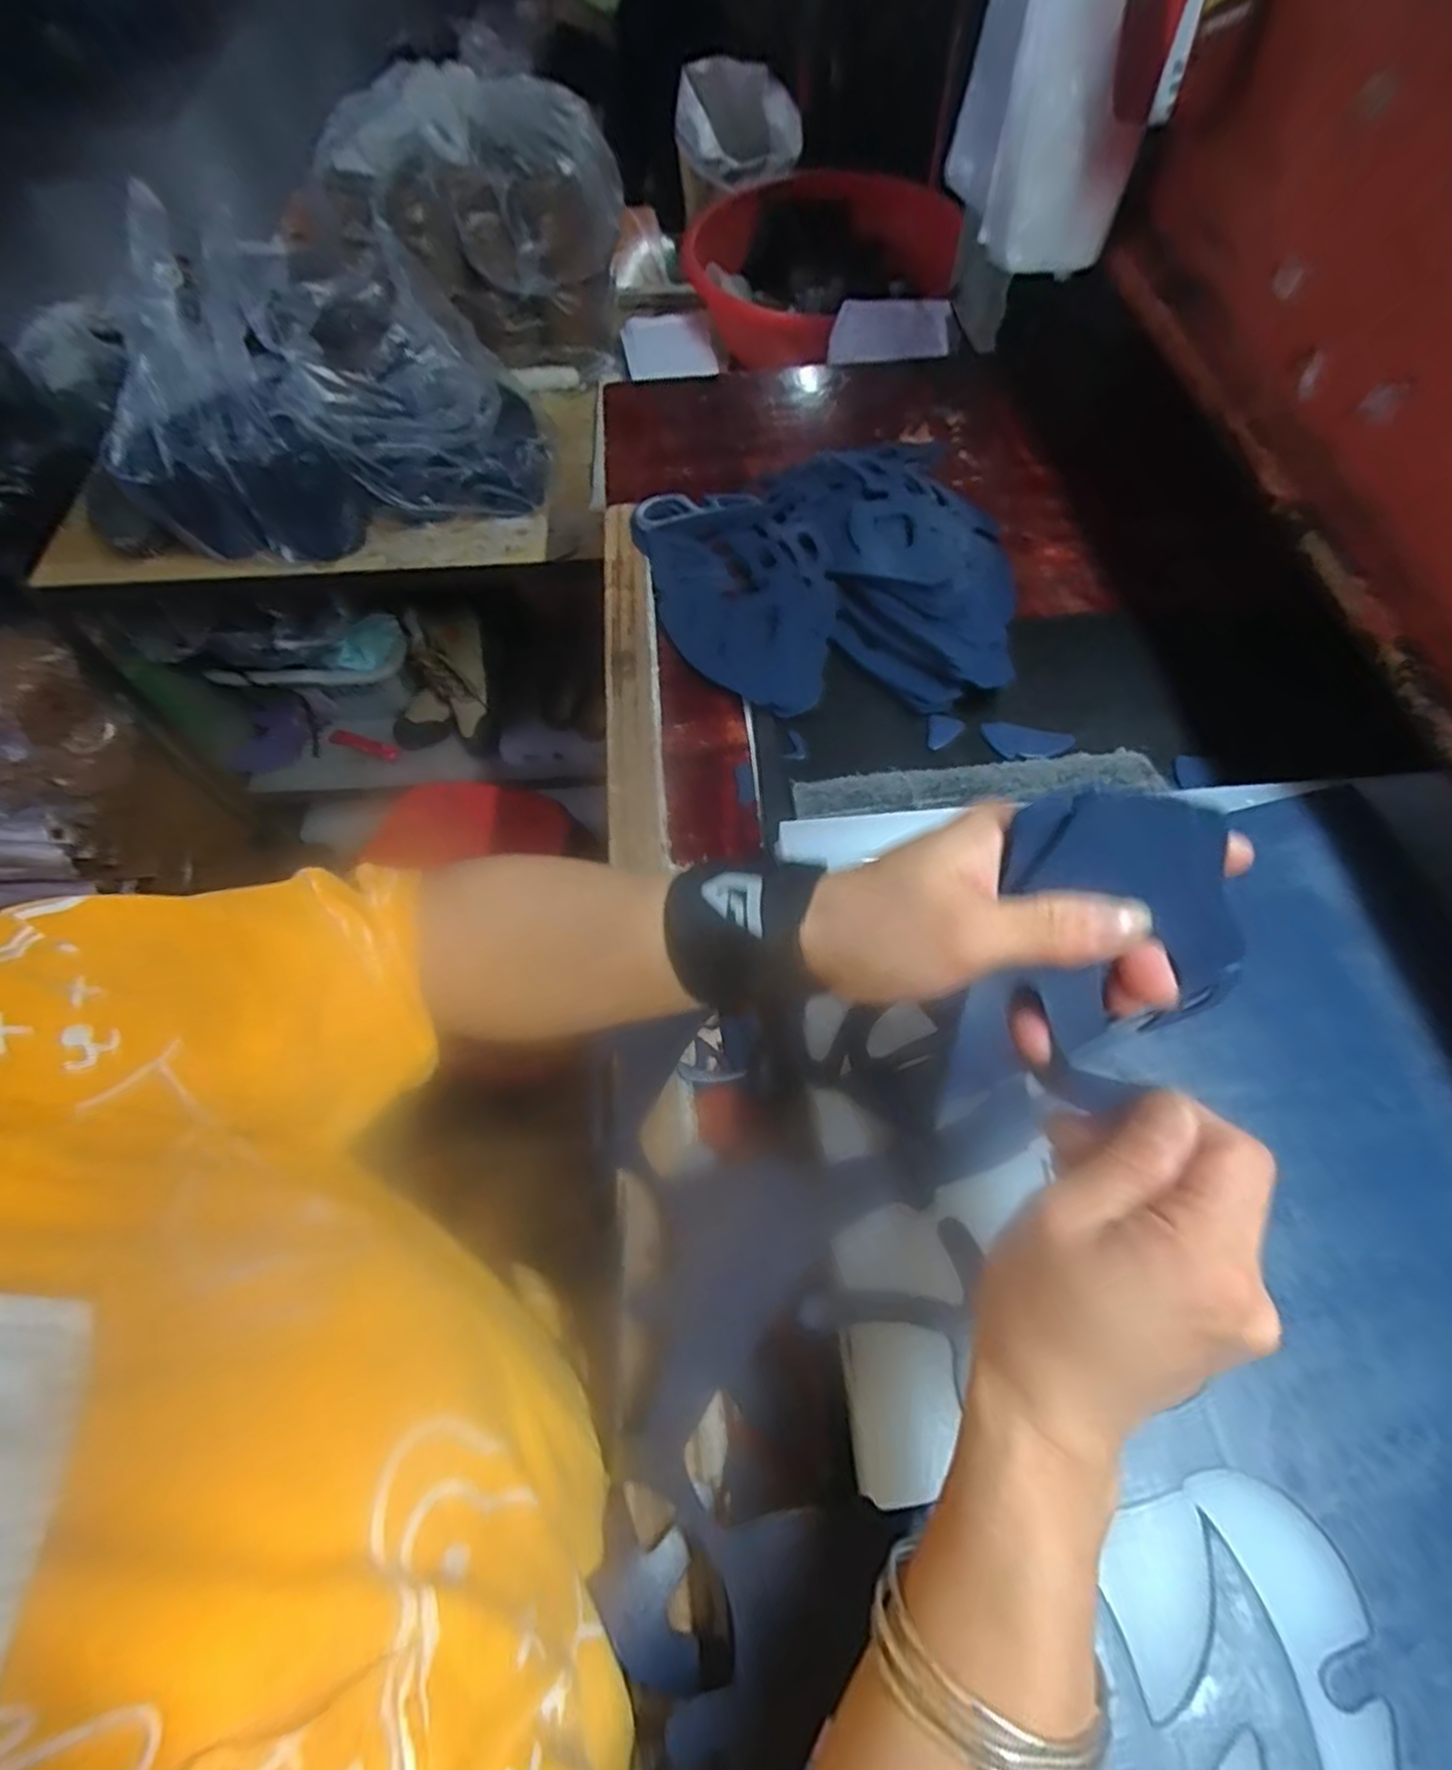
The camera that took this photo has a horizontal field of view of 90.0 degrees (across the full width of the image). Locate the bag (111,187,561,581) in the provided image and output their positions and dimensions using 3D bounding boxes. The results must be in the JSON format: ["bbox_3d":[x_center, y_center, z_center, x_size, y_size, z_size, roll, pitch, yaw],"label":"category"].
[{"bbox_3d":[-0.487,-0.590,0.882,0.464,0.226,0.293,-22,65,-8],"label":"bag"}]

